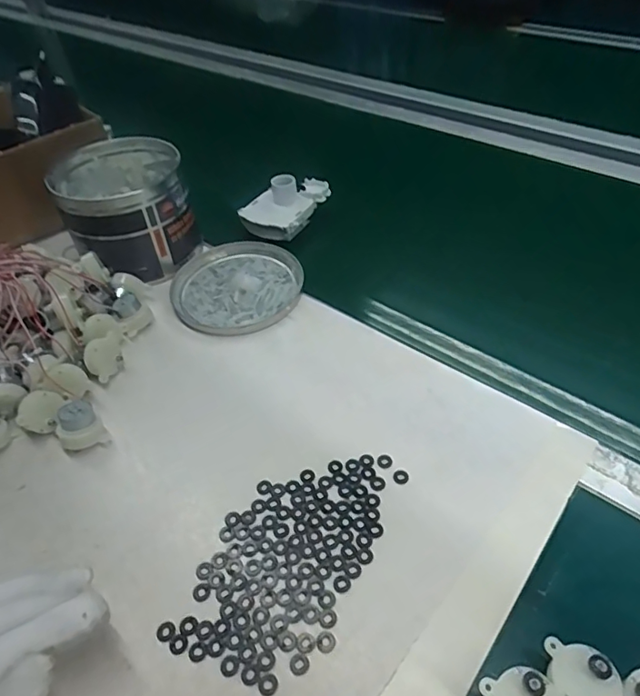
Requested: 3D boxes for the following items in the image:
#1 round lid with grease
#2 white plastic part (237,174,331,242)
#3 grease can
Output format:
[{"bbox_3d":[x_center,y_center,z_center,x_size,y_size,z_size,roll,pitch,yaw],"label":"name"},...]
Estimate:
[{"bbox_3d":[-0.082,-0.063,0.524,0.130,0.019,0.129,-2,45,2],"label":"round lid with grease"},{"bbox_3d":[-0.041,-0.168,0.592,0.066,0.052,0.106,27,53,28],"label":"white plastic part"},{"bbox_3d":[-0.203,-0.144,0.548,0.121,0.112,0.138,-26,49,-20],"label":"grease can"}]

